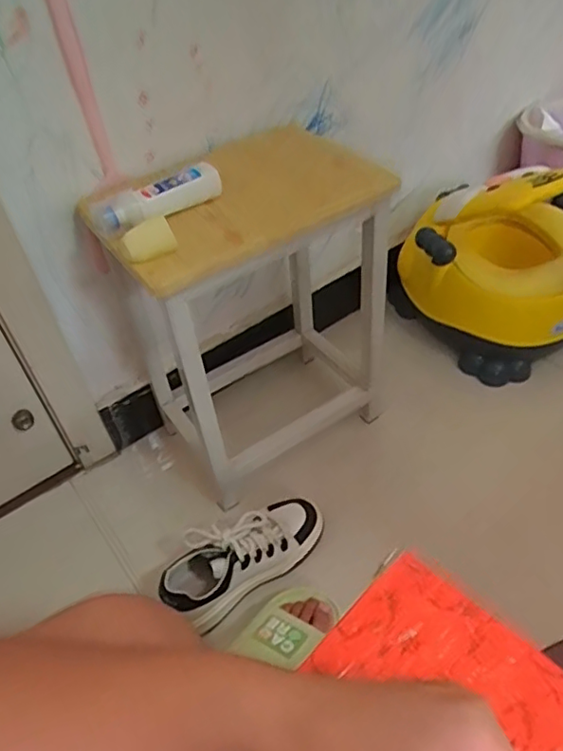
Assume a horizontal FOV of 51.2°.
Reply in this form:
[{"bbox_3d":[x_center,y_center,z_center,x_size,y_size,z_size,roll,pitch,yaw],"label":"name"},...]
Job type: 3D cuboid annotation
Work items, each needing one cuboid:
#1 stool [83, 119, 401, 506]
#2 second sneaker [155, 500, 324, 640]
[{"bbox_3d":[-0.027,-0.064,0.824,0.327,0.454,0.204,-24,48,-17],"label":"stool"},{"bbox_3d":[-0.051,0.233,0.797,0.228,0.080,0.109,-35,52,-26],"label":"second sneaker"}]

